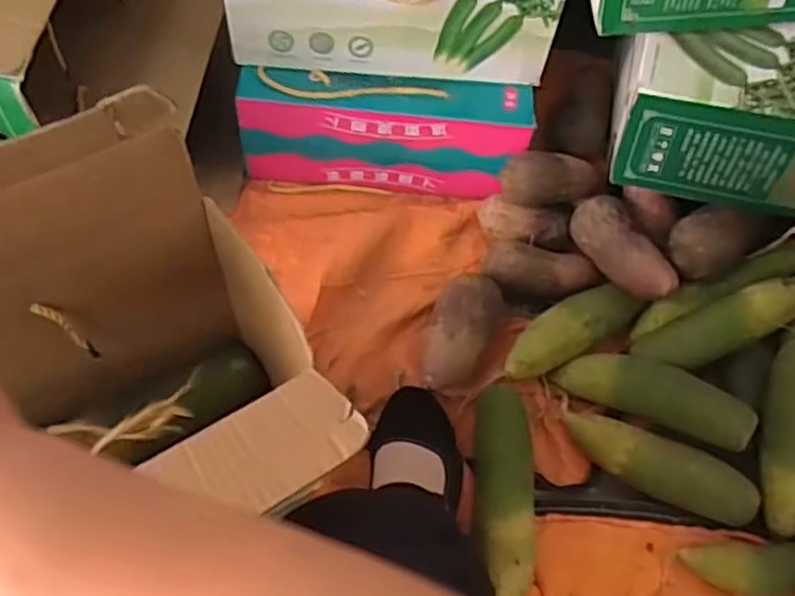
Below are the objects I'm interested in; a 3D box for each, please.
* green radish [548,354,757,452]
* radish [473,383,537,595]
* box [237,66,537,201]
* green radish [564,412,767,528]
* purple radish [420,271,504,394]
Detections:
[{"bbox_3d":[0.266,0.102,0.748,0.196,0.061,0.055,23,63,9],"label":"green radish"},{"bbox_3d":[0.103,0.188,0.700,0.057,0.062,0.217,5,61,0],"label":"radish"},{"bbox_3d":[-0.015,-0.194,0.869,0.331,0.139,0.084,8,61,1],"label":"box"},{"bbox_3d":[0.265,0.172,0.729,0.201,0.044,0.055,22,63,9],"label":"green radish"},{"bbox_3d":[0.069,0.039,0.792,0.072,0.057,0.134,20,62,8],"label":"purple radish"}]

